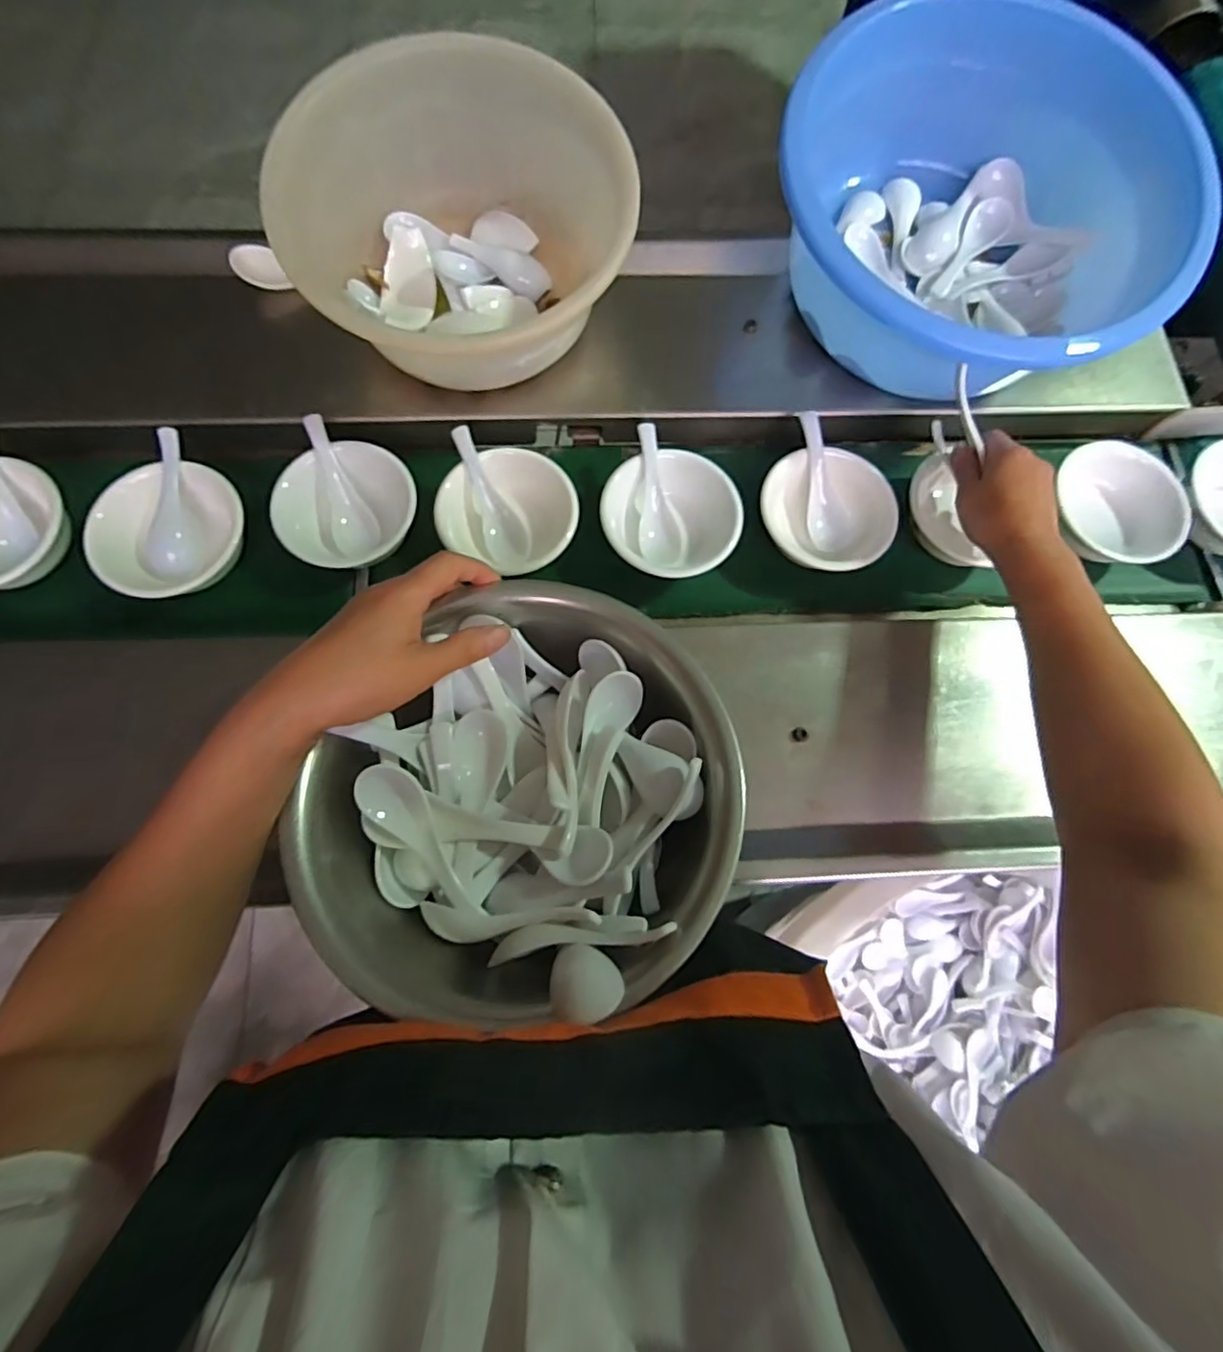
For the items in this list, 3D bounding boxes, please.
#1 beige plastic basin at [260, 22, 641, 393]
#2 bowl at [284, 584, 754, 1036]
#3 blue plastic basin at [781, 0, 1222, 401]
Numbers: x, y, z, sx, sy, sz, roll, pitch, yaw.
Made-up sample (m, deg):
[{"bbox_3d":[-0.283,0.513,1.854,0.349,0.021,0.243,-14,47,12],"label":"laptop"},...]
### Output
[{"bbox_3d":[-0.117,-0.350,0.475,0.264,0.120,0.236,-11,71,-2],"label":"beige plastic basin"},{"bbox_3d":[-0.043,0.072,0.359,0.222,0.079,0.241,0,74,-1],"label":"bowl"},{"bbox_3d":[0.306,-0.403,0.519,0.318,0.140,0.318,0,83,-1],"label":"blue plastic basin"}]

